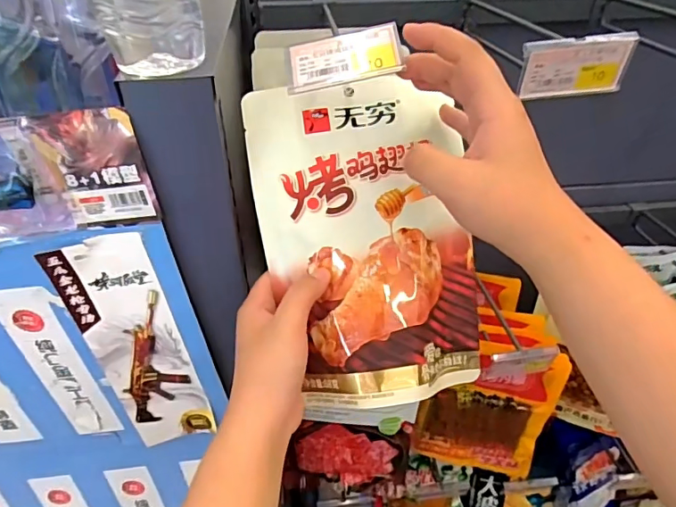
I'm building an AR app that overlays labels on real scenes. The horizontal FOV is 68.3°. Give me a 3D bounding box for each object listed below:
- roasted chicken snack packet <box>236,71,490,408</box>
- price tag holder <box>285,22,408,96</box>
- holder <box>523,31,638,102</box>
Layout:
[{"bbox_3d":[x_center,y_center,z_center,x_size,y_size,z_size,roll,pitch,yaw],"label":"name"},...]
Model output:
[{"bbox_3d":[0.022,-0.011,0.380,0.154,0.240,0.025,-9,-4,-4],"label":"roasted chicken snack packet"},{"bbox_3d":[0.004,-0.132,0.337,0.076,0.005,0.039,-11,73,4],"label":"price tag holder"},{"bbox_3d":[0.179,-0.140,0.376,0.078,0.050,0.006,-6,50,3],"label":"holder"}]

